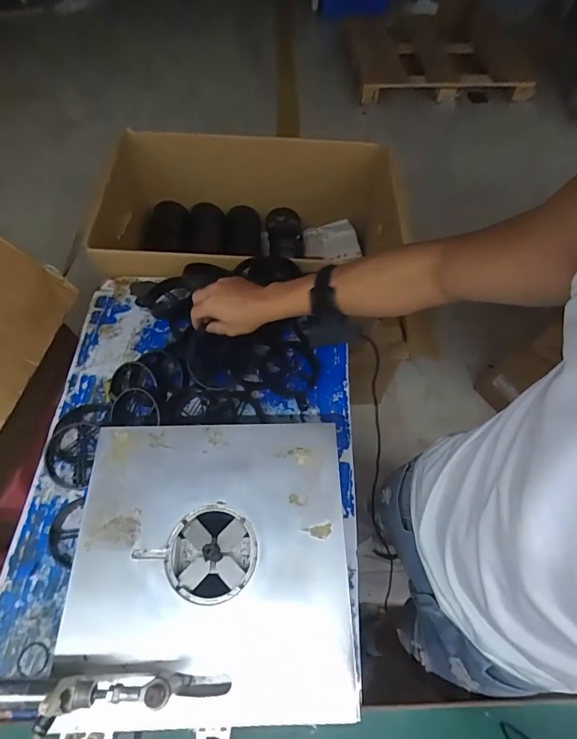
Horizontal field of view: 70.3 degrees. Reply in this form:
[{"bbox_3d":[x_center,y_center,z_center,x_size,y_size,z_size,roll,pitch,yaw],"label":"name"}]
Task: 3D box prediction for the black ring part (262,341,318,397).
[{"bbox_3d":[0.001,-0.005,0.731,0.098,0.017,0.103,1,61,-1],"label":"black ring part"}]

